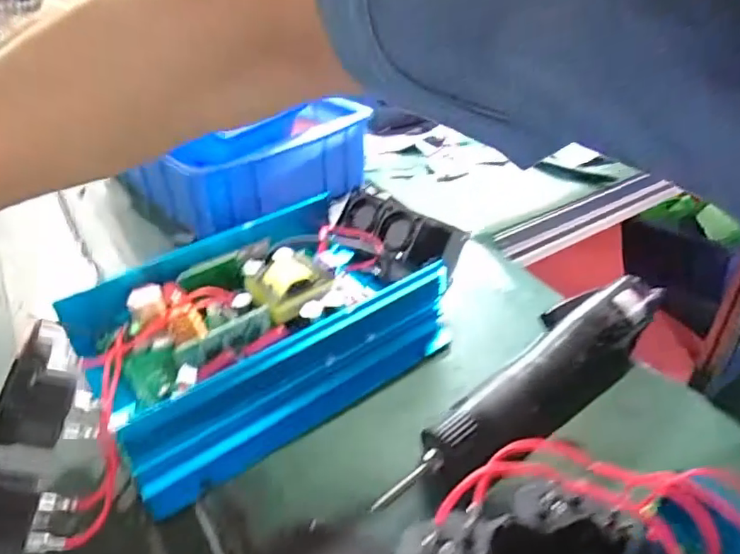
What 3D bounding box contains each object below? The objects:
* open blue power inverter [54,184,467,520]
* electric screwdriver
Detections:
[{"bbox_3d":[-0.059,0.020,0.379,0.245,0.054,0.152,-26,43,-28],"label":"open blue power inverter"},{"bbox_3d":[0.100,0.062,0.329,0.225,0.034,0.046,-30,45,-30],"label":"electric screwdriver"}]

